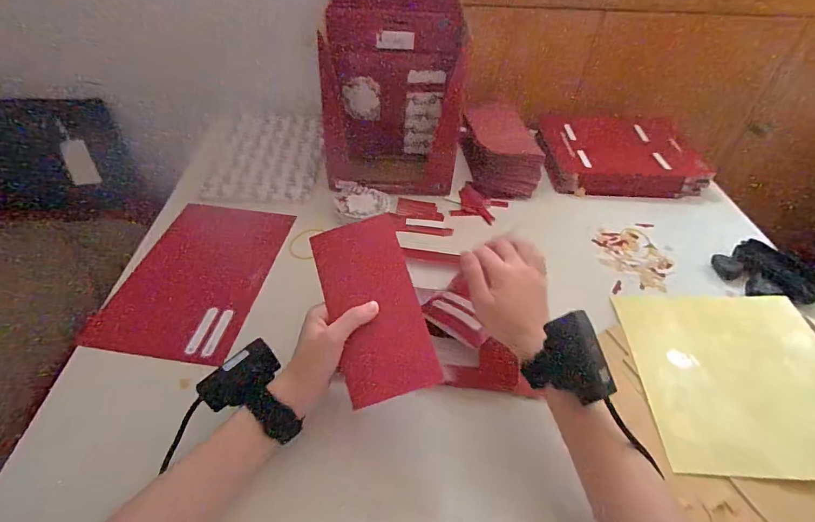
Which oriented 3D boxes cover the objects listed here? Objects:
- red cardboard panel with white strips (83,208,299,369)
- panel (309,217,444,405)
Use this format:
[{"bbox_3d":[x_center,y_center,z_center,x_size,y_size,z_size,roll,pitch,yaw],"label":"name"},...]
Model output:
[{"bbox_3d":[-0.272,0.015,0.549,0.171,0.011,0.246,10,49,3],"label":"red cardboard panel with white strips"},{"bbox_3d":[-0.031,0.042,0.390,0.085,0.008,0.167,-16,77,-13],"label":"panel"}]

